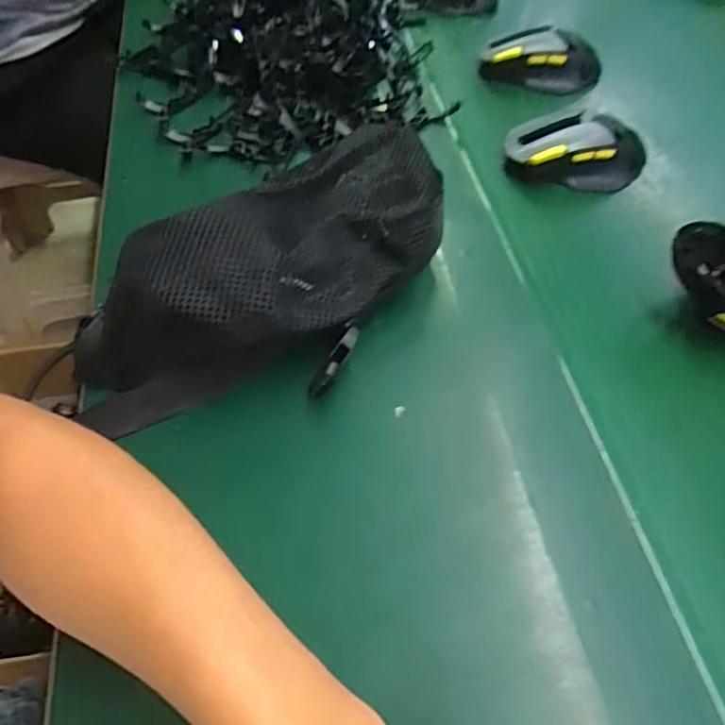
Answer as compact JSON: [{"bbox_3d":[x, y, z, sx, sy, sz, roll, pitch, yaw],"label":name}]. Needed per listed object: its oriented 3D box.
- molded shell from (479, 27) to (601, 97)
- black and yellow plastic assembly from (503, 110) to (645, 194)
[{"bbox_3d":[0.172,-0.292,0.564,0.111,0.038,0.055,18,57,12],"label":"molded shell"},{"bbox_3d":[0.177,-0.176,0.484,0.111,0.043,0.054,5,56,7],"label":"black and yellow plastic assembly"}]

